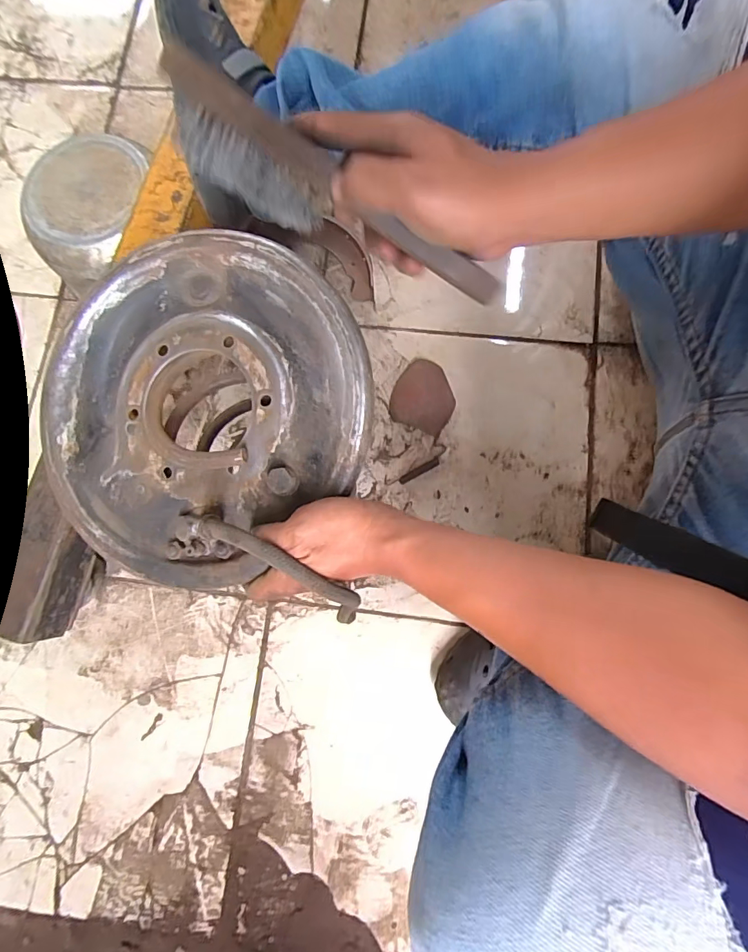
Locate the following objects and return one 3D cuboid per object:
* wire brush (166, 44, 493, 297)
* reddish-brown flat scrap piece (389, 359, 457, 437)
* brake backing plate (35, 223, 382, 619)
[{"bbox_3d":[-0.023,-0.170,0.288,0.225,0.036,0.044,28,81,-5],"label":"wire brush"},{"bbox_3d":[0.072,-0.114,0.655,0.083,0.024,0.097,20,81,4],"label":"reddish-brown flat scrap piece"},{"bbox_3d":[-0.130,-0.049,0.356,0.256,0.064,0.251,0,80,1],"label":"brake backing plate"}]

